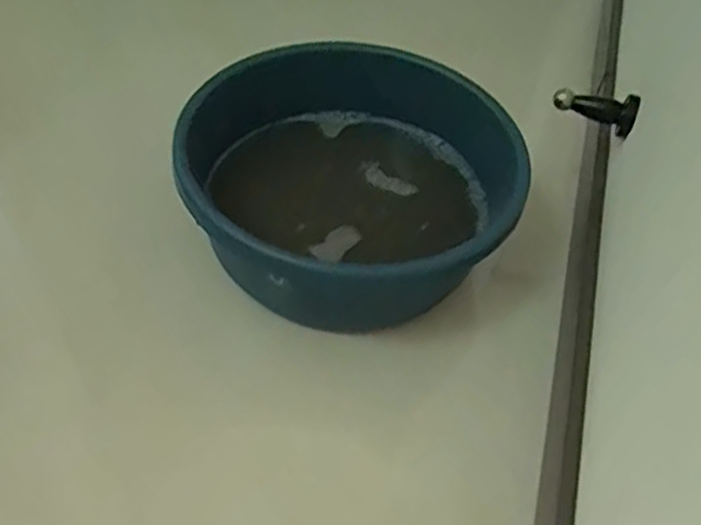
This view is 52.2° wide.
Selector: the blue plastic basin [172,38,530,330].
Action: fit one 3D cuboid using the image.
[{"bbox_3d":[-0.004,-0.083,0.686,0.320,0.115,0.282,32,56,19],"label":"blue plastic basin"}]

